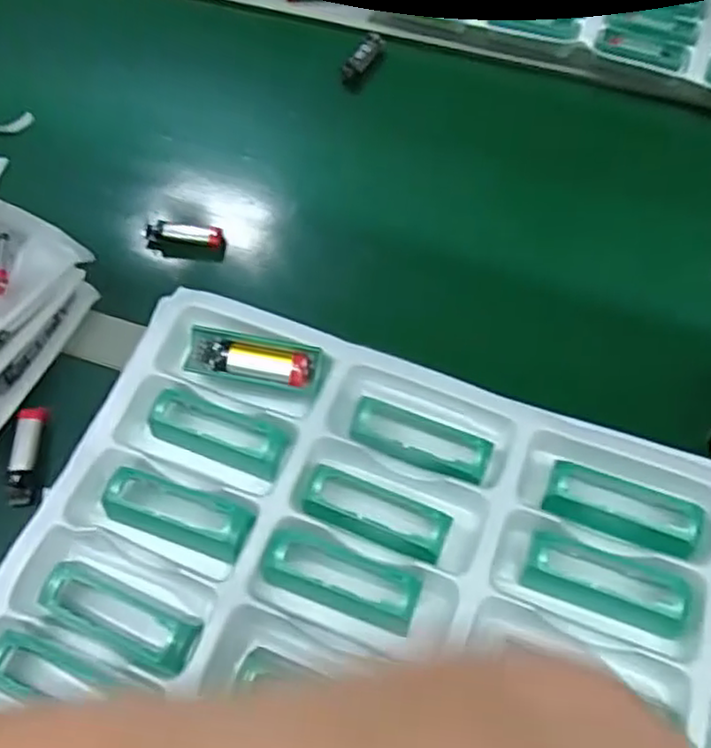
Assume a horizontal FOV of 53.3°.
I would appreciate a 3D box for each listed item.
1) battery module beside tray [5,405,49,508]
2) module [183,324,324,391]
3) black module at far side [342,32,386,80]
[{"bbox_3d":[-0.227,0.055,0.488,0.022,0.016,0.069,-4,60,-1],"label":"battery module beside tray"},{"bbox_3d":[-0.059,-0.009,0.414,0.078,0.013,0.025,9,61,6],"label":"module"},{"bbox_3d":[0.009,-0.321,0.707,0.018,0.015,0.067,21,63,12],"label":"black module at far side"}]

